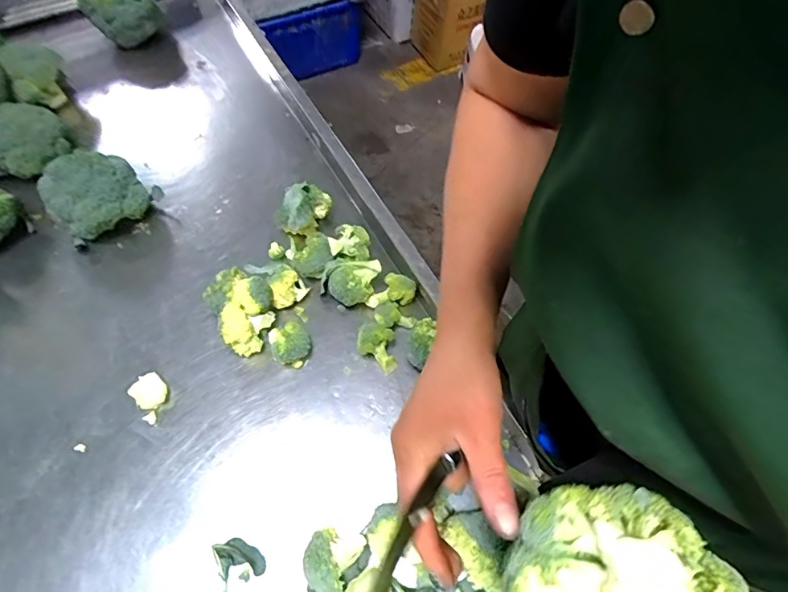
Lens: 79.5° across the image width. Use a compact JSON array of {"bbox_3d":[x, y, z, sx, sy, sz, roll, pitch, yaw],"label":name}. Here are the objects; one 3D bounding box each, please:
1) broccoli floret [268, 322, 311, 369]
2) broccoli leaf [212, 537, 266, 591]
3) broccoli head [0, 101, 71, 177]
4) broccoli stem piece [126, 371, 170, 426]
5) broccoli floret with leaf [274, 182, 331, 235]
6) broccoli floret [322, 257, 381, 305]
[{"bbox_3d":[-0.121,0.058,0.556,0.044,0.041,0.044,2,60,-3],"label":"broccoli floret"},{"bbox_3d":[-0.148,0.263,0.448,0.048,0.027,0.062,-13,62,-11],"label":"broccoli leaf"},{"bbox_3d":[-0.534,-0.227,0.672,0.113,0.075,0.087,-33,67,-20],"label":"broccoli head"},{"bbox_3d":[-0.273,0.113,0.535,0.037,0.015,0.053,-35,68,-21],"label":"broccoli stem piece"},{"bbox_3d":[-0.119,-0.115,0.638,0.060,0.069,0.078,36,64,16],"label":"broccoli floret with leaf"},{"bbox_3d":[-0.054,-0.016,0.593,0.070,0.055,0.058,6,60,3],"label":"broccoli floret"}]

